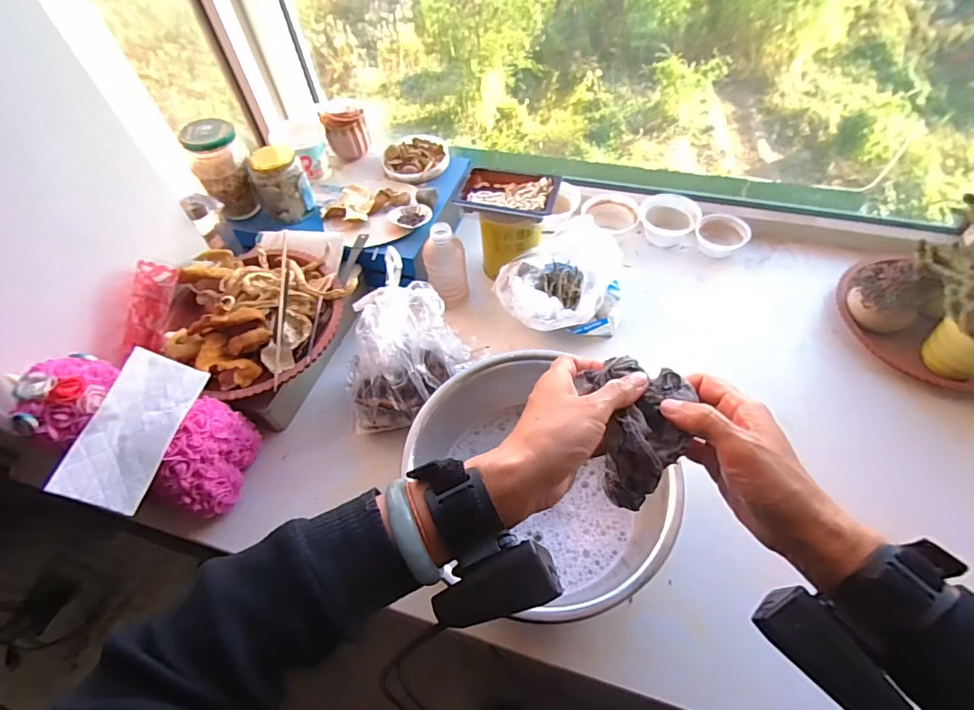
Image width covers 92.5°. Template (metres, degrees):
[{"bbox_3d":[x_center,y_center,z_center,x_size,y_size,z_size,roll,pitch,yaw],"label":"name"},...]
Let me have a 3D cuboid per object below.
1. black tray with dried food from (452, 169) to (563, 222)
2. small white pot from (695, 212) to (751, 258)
[{"bbox_3d":[0.033,-0.242,0.694,0.143,0.024,0.099,9,55,11],"label":"black tray with dried food"},{"bbox_3d":[0.406,-0.206,0.809,0.081,0.043,0.070,32,62,24],"label":"small white pot"}]

